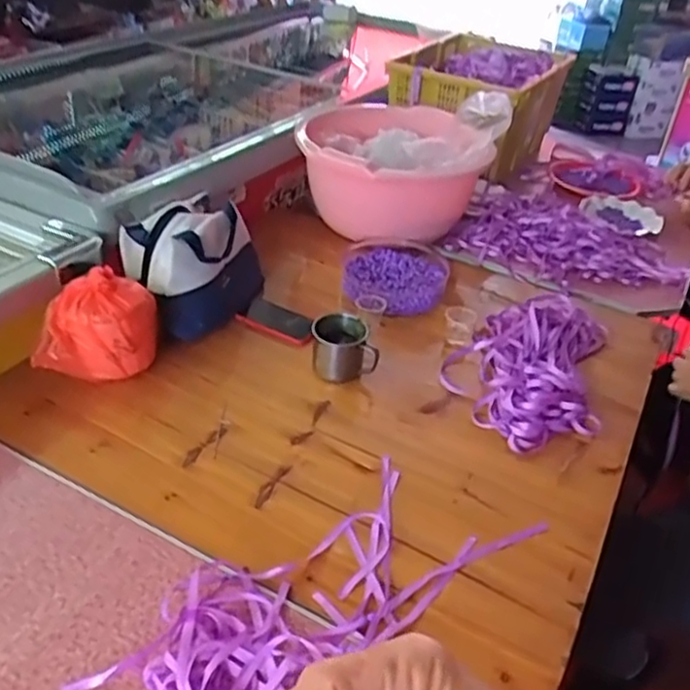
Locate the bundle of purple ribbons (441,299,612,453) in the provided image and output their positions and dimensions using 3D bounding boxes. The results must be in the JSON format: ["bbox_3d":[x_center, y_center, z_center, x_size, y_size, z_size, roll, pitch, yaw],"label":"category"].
[{"bbox_3d":[0.294,0.018,1.128,0.238,0.054,0.395,16,36,13],"label":"bundle of purple ribbons"}]

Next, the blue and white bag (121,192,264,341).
[{"bbox_3d":[-0.258,-0.137,1.185,0.175,0.177,0.233,15,36,11],"label":"blue and white bag"}]

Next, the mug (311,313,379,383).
[{"bbox_3d":[-0.003,0.011,1.089,0.101,0.085,0.078,4,35,-3],"label":"mug"}]

